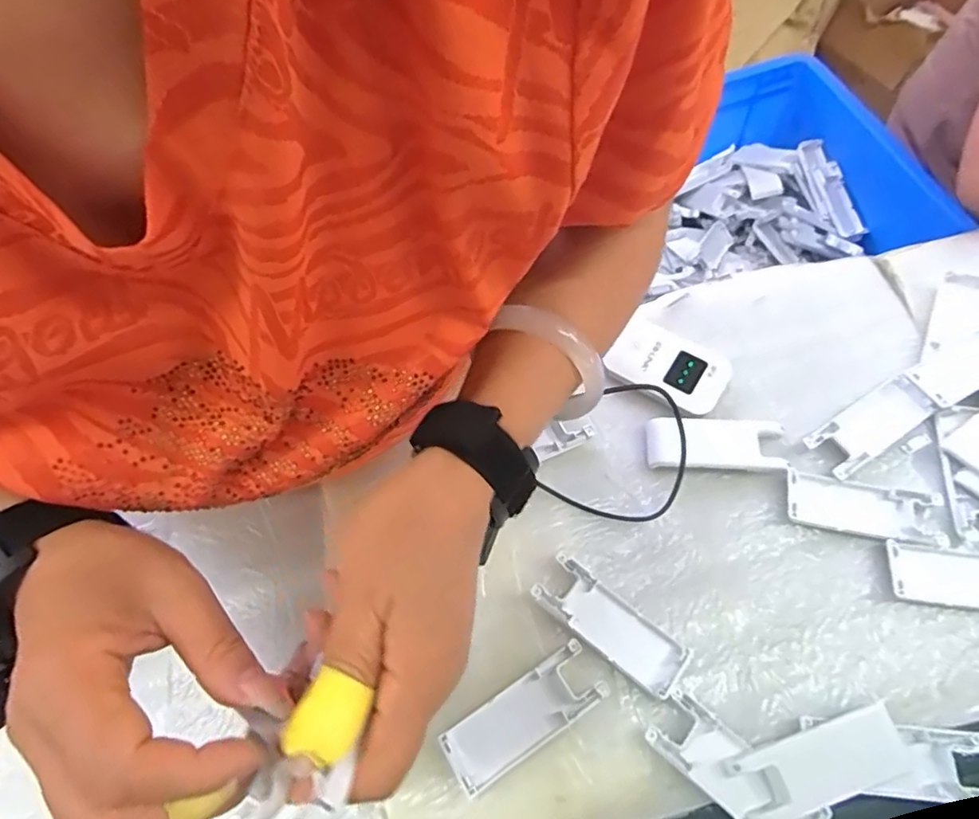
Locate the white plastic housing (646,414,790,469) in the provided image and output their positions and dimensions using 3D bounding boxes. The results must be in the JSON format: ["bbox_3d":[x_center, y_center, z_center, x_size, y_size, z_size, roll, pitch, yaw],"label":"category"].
[{"bbox_3d":[0.174,0.025,0.457,0.100,0.014,0.041,1,64,3],"label":"white plastic housing"}]

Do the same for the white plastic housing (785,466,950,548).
[{"bbox_3d":[0.271,0.071,0.429,0.105,0.009,0.042,11,65,8],"label":"white plastic housing"}]

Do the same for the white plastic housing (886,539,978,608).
[{"bbox_3d":[0.331,0.116,0.404,0.105,0.010,0.039,6,65,6],"label":"white plastic housing"}]

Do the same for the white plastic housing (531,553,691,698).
[{"bbox_3d":[0.081,0.145,0.399,0.103,0.016,0.038,35,71,18],"label":"white plastic housing"}]

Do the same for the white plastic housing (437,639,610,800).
[{"bbox_3d":[0.022,0.195,0.374,0.104,0.012,0.039,-31,67,-12],"label":"white plastic housing"}]

